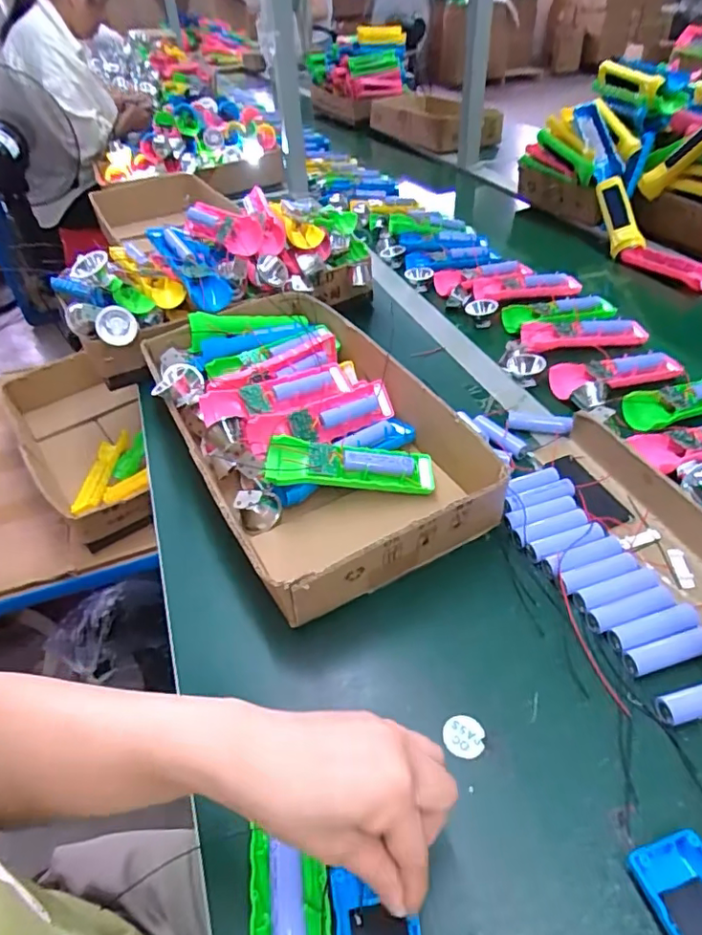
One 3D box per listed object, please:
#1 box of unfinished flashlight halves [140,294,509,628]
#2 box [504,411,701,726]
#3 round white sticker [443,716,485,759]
[{"bbox_3d":[-0.055,-0.046,0.577,0.229,0.090,0.425,-25,46,-18],"label":"box of unfinished flashlight halves"},{"bbox_3d":[0.231,0.054,0.457,0.156,0.040,0.266,-20,45,-13],"label":"box"},{"bbox_3d":[0.076,0.182,0.369,0.026,0.004,0.025,-4,52,5],"label":"round white sticker"}]

